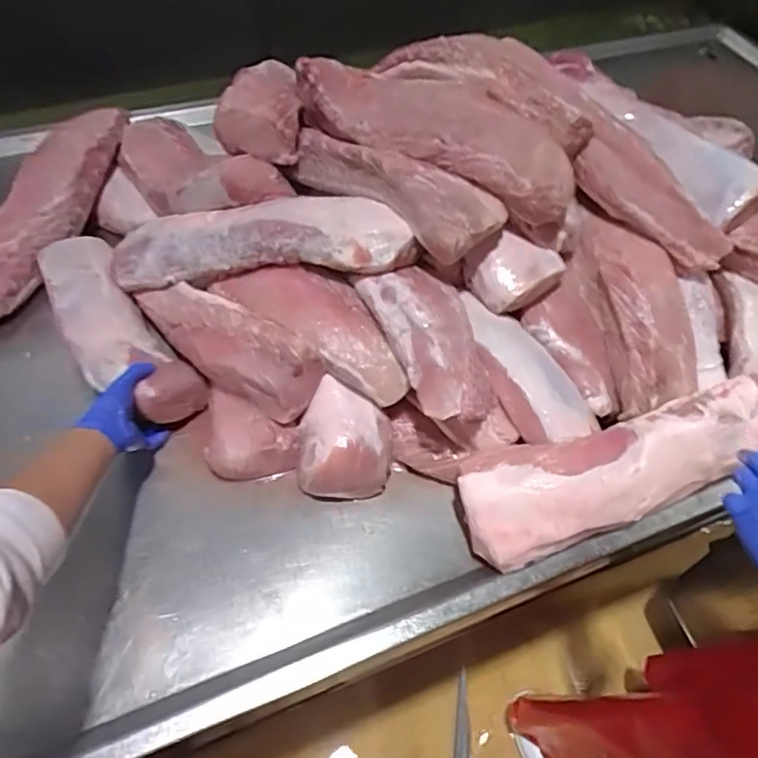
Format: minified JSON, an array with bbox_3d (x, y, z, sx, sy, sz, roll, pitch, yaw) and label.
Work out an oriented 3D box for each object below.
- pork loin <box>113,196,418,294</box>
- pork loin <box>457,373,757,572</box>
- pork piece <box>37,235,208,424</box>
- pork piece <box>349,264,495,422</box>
[{"bbox_3d":[-0.189,-0.209,0.885,0.488,0.072,0.140,0,53,19],"label":"pork loin"},{"bbox_3d":[0.353,0.102,0.761,0.518,0.079,0.127,-14,57,-12],"label":"pork loin"},{"bbox_3d":[-0.411,-0.083,0.890,0.125,0.072,0.403,-33,61,-23],"label":"pork piece"},{"bbox_3d":[0.072,-0.058,0.762,0.120,0.072,0.237,-20,59,-16],"label":"pork piece"}]

